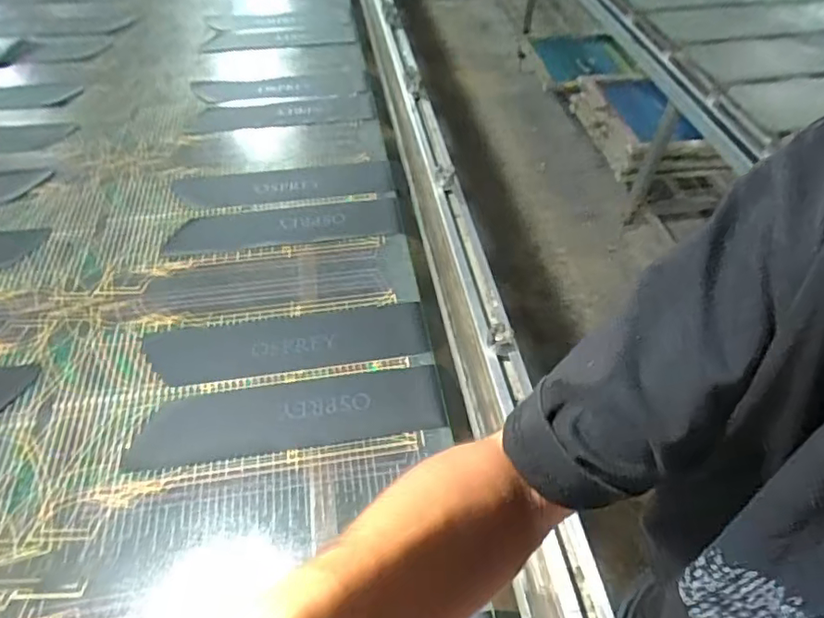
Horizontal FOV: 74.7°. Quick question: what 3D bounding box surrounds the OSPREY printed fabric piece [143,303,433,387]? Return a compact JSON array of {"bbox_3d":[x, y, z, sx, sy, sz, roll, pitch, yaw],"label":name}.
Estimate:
[{"bbox_3d":[-0.187,0.047,0.826,0.416,0.012,0.111,-8,51,-6],"label":"OSPREY printed fabric piece"}]

